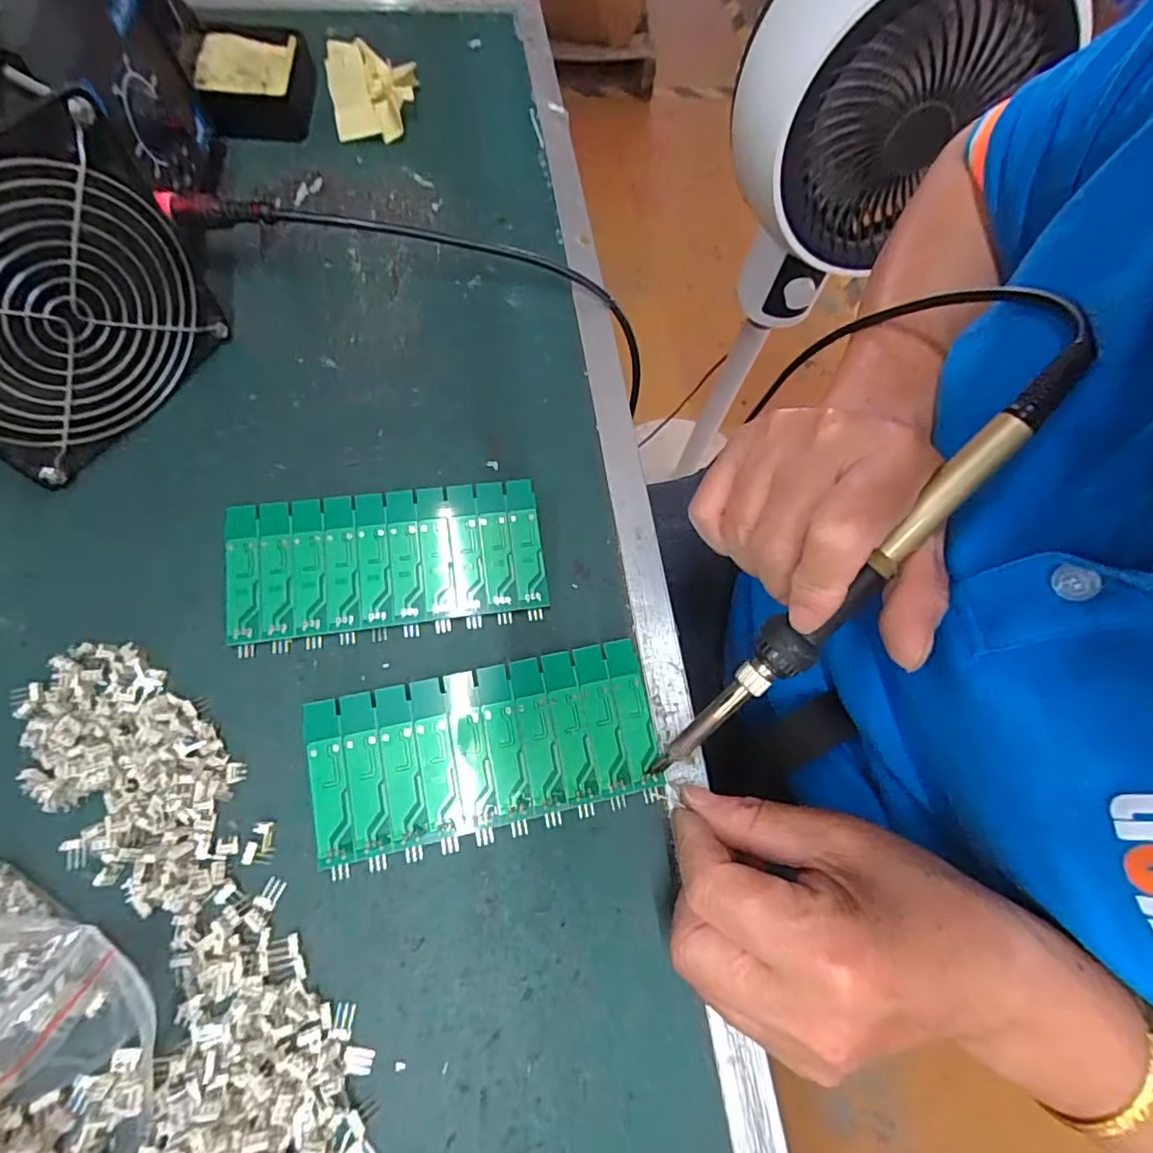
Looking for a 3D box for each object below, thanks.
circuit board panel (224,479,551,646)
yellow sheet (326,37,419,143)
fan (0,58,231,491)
[{"bbox_3d":[-0.085,-0.009,0.272,0.137,0.014,0.060,-7,68,-9],"label":"circuit board panel"},{"bbox_3d":[-0.131,-0.313,0.385,0.054,0.024,0.065,-6,65,-6],"label":"yellow sheet"},{"bbox_3d":[-0.223,-0.114,0.245,0.045,0.120,0.120,31,69,7],"label":"fan"}]

